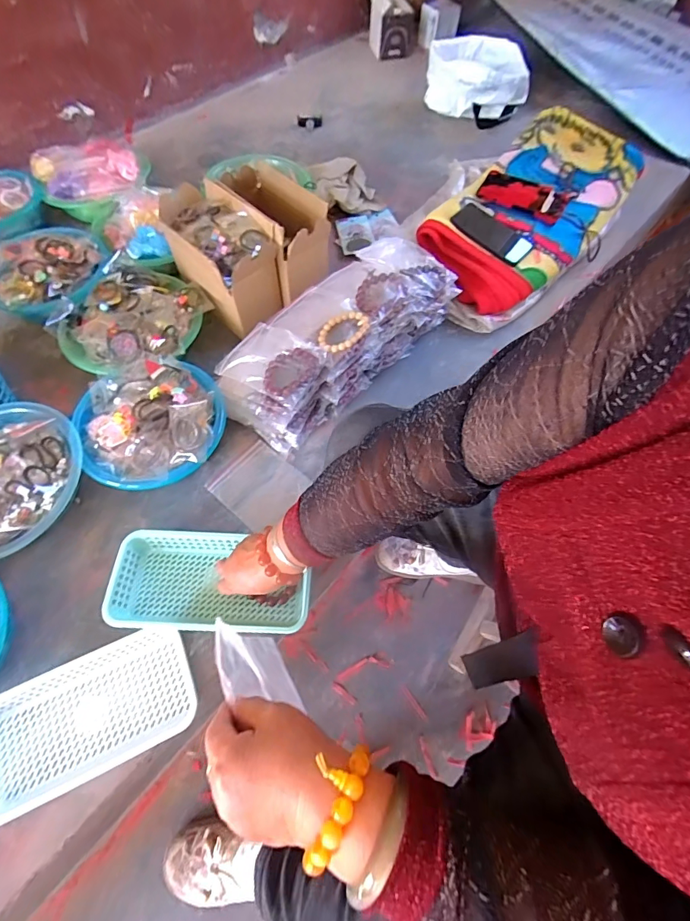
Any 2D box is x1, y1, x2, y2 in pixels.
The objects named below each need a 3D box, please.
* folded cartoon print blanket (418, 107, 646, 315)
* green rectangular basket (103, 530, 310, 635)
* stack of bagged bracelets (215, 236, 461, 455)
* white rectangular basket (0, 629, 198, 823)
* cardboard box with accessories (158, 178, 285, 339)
[{"bbox_3d":[0.393,-0.530,0.898,0.280,0.127,0.526,36,68,16],"label":"folded cartoon print blanket"},{"bbox_3d":[-0.184,0.171,0.591,0.264,0.050,0.129,3,63,0],"label":"green rectangular basket"},{"bbox_3d":[-0.011,-0.217,0.735,0.170,0.148,0.434,42,69,18],"label":"stack of bagged bracelets"},{"bbox_3d":[-0.323,0.315,0.521,0.258,0.050,0.133,-22,65,-12],"label":"white rectangular basket"},{"bbox_3d":[-0.224,-0.373,0.771,0.133,0.143,0.225,-38,69,-18],"label":"cardboard box with accessories"}]

